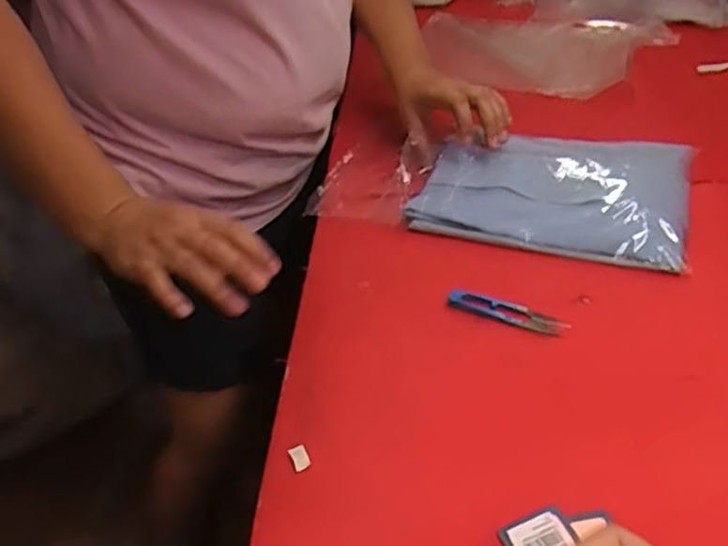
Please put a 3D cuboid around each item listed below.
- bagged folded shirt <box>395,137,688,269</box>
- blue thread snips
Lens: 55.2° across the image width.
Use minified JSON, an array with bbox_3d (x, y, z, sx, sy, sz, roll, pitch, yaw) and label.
[{"bbox_3d":[0.197,-0.087,0.726,0.258,0.035,0.183,10,41,20],"label":"bagged folded shirt"},{"bbox_3d":[0.124,0.032,0.606,0.102,0.012,0.015,13,42,23],"label":"blue thread snips"}]

